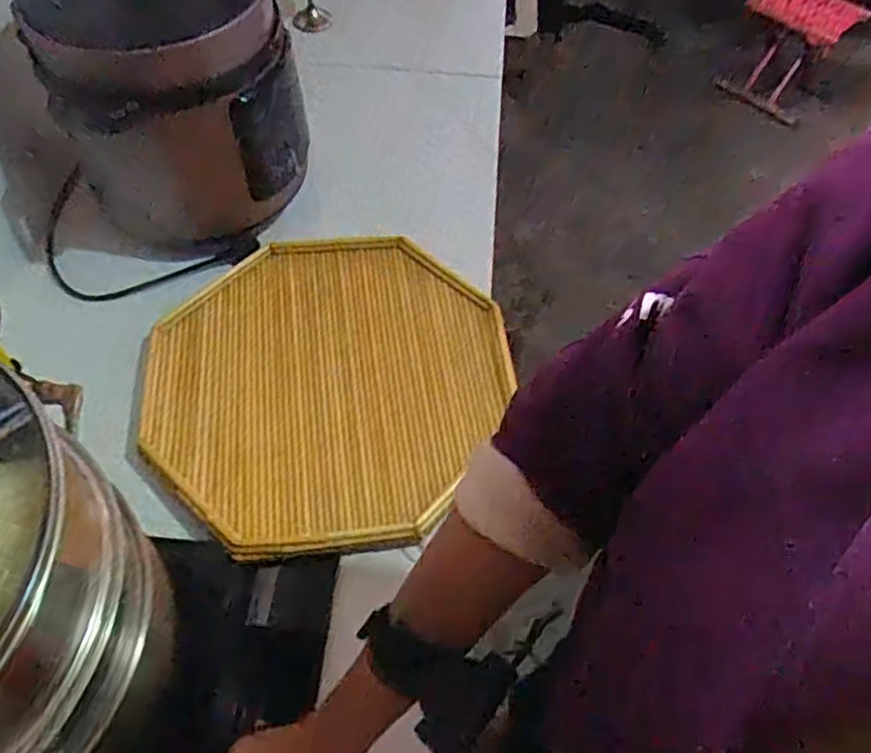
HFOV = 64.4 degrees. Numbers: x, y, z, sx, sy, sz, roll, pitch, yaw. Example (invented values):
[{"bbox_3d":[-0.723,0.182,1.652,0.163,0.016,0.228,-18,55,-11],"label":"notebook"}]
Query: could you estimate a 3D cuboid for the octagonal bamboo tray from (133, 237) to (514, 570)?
[{"bbox_3d":[-0.119,0.002,0.792,0.377,0.055,0.406,36,64,24],"label":"octagonal bamboo tray"}]

